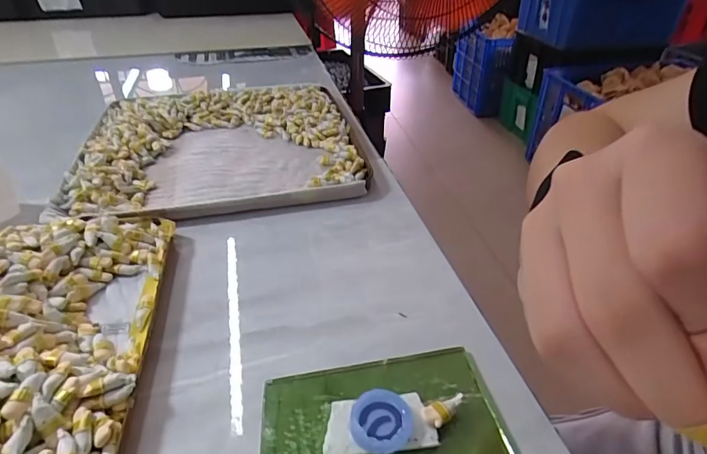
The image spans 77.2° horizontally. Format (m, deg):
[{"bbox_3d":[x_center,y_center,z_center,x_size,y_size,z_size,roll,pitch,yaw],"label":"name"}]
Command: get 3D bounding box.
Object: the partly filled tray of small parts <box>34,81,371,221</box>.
[{"bbox_3d":[-0.121,-0.078,0.405,0.235,0.025,0.220,-8,37,-13],"label":"partly filled tray of small parts"}]

